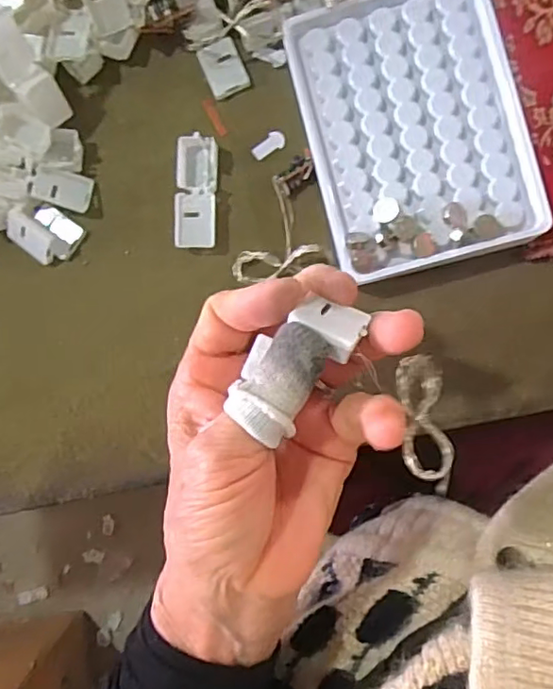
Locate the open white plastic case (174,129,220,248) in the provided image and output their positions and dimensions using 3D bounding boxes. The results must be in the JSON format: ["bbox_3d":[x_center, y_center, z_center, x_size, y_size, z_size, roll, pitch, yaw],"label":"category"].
[{"bbox_3d":[-0.041,-0.077,0.294,0.020,0.013,0.055,1,90,6],"label":"open white plastic case"}]

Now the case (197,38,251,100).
[{"bbox_3d":[-0.027,-0.143,0.299,0.020,0.006,0.027,-23,87,5],"label":"case"}]

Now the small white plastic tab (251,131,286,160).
[{"bbox_3d":[-0.004,-0.102,0.296,0.018,0.004,0.009,-40,86,4],"label":"small white plastic tab"}]

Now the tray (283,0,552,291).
[{"bbox_3d":[0.064,-0.102,0.269,0.095,0.012,0.129,-14,88,6],"label":"tray"}]

